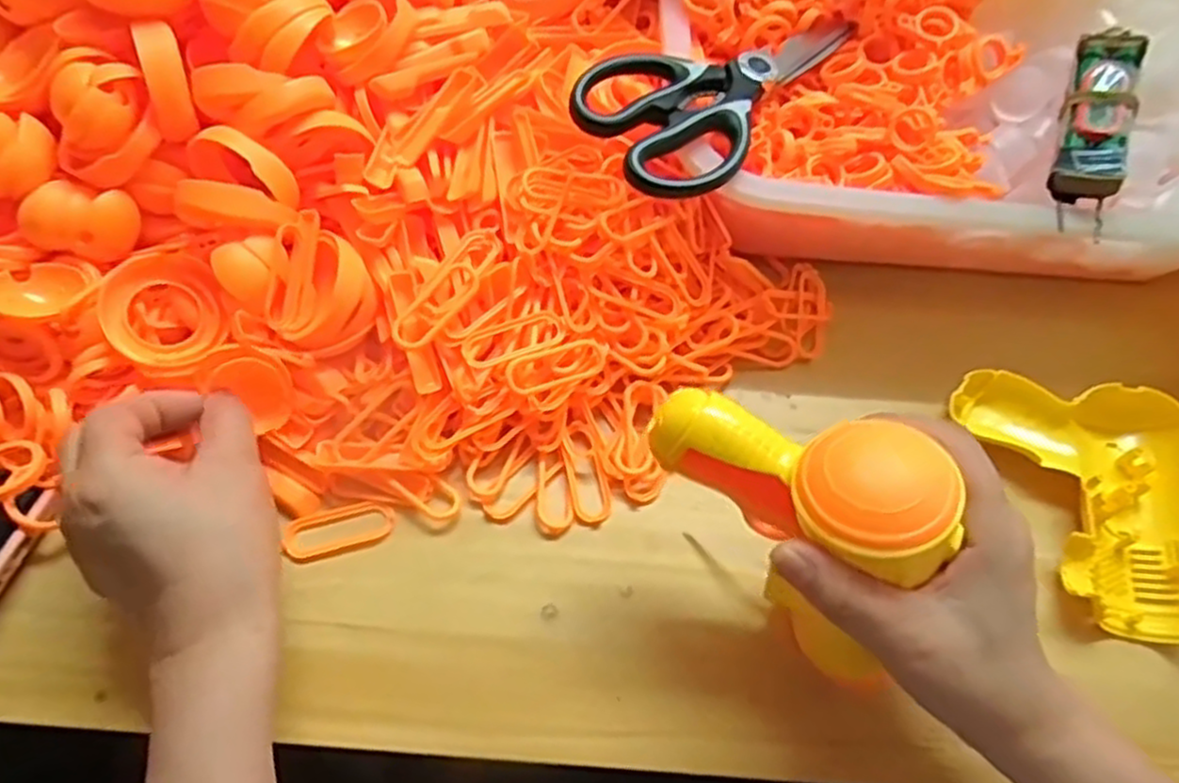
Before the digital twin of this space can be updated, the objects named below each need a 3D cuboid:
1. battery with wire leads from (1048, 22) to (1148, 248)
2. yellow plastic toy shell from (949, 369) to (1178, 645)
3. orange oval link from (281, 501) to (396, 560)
[{"bbox_3d":[0.265,-0.143,0.396,0.029,0.025,0.137,22,64,8],"label":"battery with wire leads"},{"bbox_3d":[0.258,0.055,0.393,0.119,0.030,0.129,10,63,2],"label":"yellow plastic toy shell"},{"bbox_3d":[-0.126,0.070,0.381,0.053,0.006,0.021,-15,65,-11],"label":"orange oval link"}]

